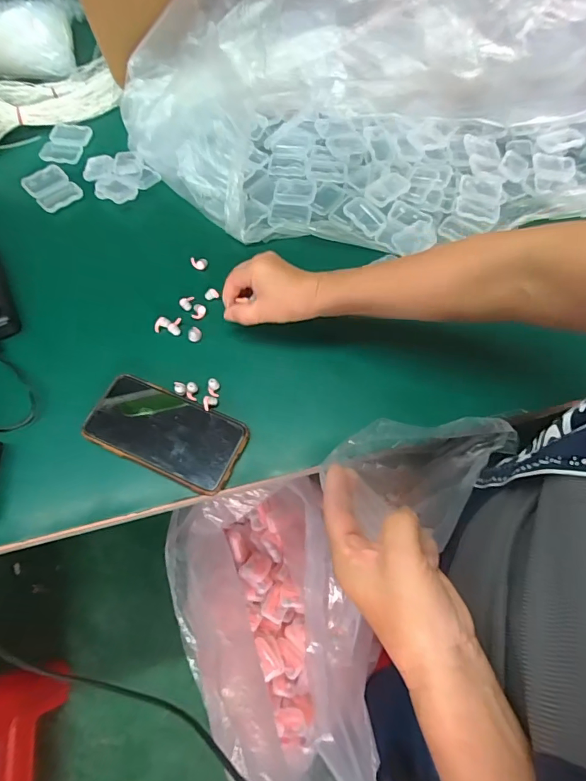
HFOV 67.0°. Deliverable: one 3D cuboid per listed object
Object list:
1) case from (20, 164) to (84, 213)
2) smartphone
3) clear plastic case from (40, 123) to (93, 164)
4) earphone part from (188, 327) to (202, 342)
[{"bbox_3d":[-0.342,-0.288,0.629,0.059,0.007,0.085,-39,70,-18],"label":"case"},{"bbox_3d":[-0.129,0.042,0.456,0.157,0.016,0.080,22,65,10],"label":"smartphone"},{"bbox_3d":[-0.350,-0.380,0.683,0.062,0.009,0.087,6,64,2],"label":"clear plastic case"},{"bbox_3d":[-0.114,-0.066,0.515,0.015,0.007,0.019,8,64,3],"label":"earphone part"}]

